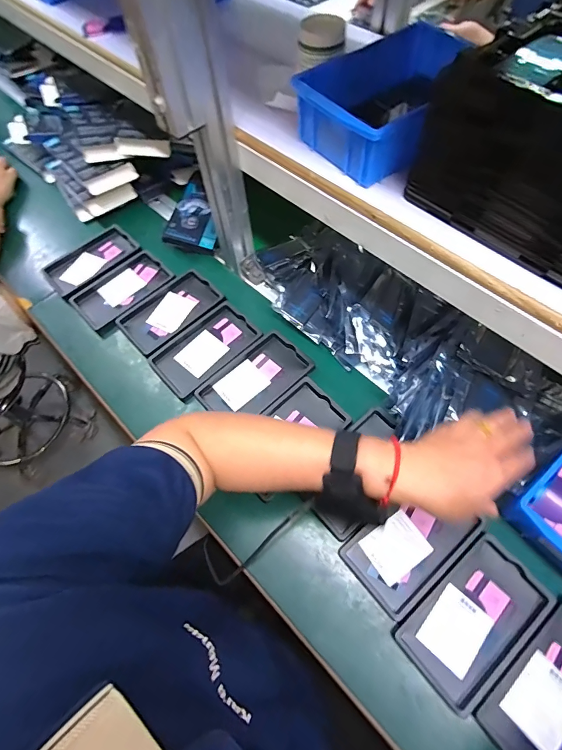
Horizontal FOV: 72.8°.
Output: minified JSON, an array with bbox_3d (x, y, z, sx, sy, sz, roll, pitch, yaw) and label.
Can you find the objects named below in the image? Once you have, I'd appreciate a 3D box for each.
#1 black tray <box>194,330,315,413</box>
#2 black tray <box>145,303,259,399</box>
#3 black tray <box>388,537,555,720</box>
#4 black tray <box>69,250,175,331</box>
[{"bbox_3d":[-0.039,0.007,0.564,0.155,0.020,0.092,-38,67,-17],"label":"black tray"},{"bbox_3d":[-0.118,-0.043,0.591,0.157,0.013,0.093,-39,67,-18],"label":"black tray"},{"bbox_3d":[0.212,0.264,0.415,0.161,0.013,0.095,-37,67,-17],"label":"black tray"},{"bbox_3d":[-0.275,-0.149,0.655,0.158,0.016,0.098,-40,68,-18],"label":"black tray"}]

